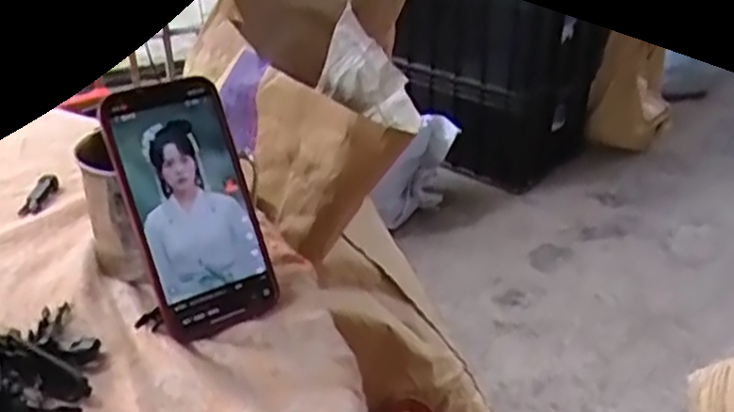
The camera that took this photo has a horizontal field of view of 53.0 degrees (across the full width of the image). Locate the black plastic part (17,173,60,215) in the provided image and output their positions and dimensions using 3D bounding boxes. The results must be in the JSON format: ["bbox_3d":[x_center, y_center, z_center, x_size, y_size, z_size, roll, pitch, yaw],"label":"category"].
[{"bbox_3d":[-0.264,-0.011,0.597,0.017,0.011,0.051,3,32,3],"label":"black plastic part"}]

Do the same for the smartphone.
[{"bbox_3d":[-0.110,0.000,0.462,0.077,0.160,0.007,-19,6,-21],"label":"smartphone"}]

